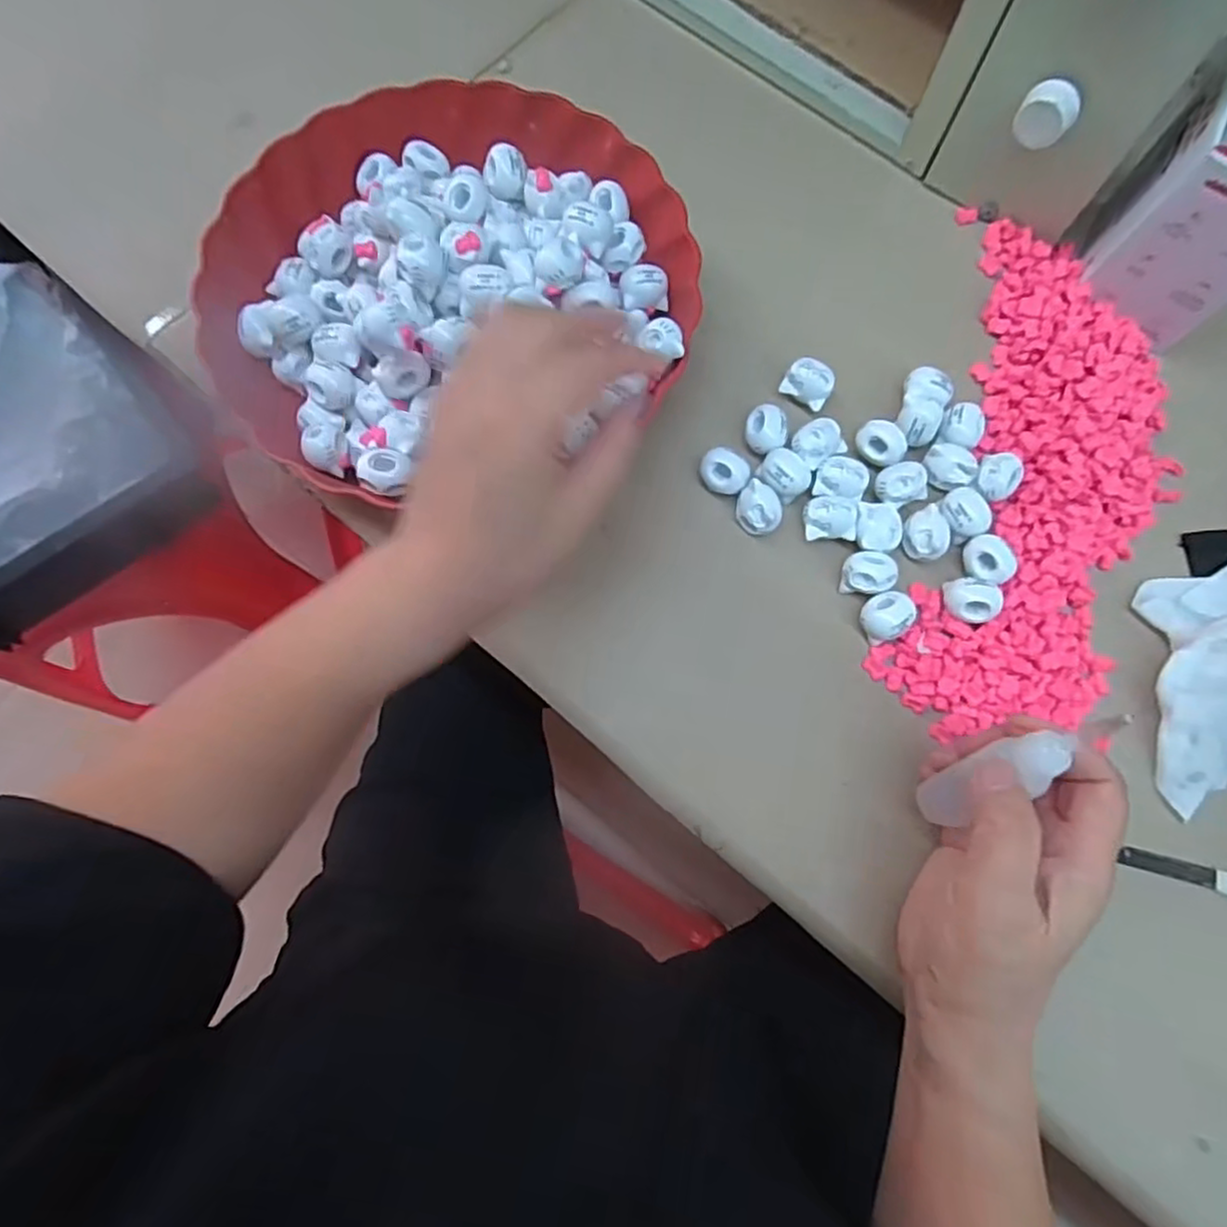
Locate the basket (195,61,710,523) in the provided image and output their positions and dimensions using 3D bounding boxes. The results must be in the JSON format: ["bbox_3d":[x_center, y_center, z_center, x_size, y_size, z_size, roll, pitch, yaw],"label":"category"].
[{"bbox_3d":[-0.085,-0.173,0.337,0.239,0.053,0.235,-31,79,-8],"label":"basket"}]

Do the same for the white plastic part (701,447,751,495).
[{"bbox_3d":[0.057,-0.072,0.348,0.024,0.014,0.019,17,76,5],"label":"white plastic part"}]

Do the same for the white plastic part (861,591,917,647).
[{"bbox_3d":[0.133,0.001,0.331,0.022,0.015,0.022,0,75,0],"label":"white plastic part"}]

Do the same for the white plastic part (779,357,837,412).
[{"bbox_3d":[0.105,-0.123,0.363,0.025,0.019,0.018,32,78,8],"label":"white plastic part"}]

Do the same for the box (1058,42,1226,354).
[{"bbox_3d":[0.301,-0.210,0.346,0.076,0.095,0.092,26,77,7],"label":"box"}]

